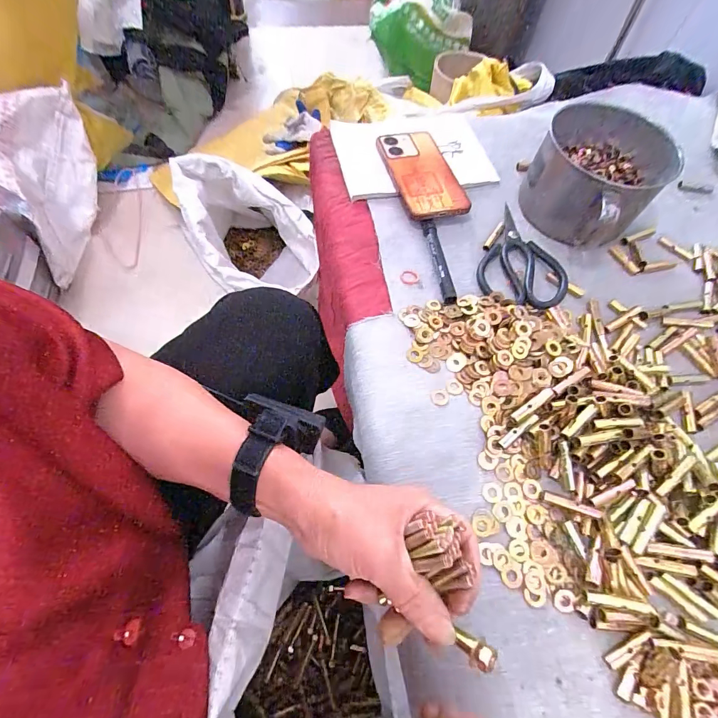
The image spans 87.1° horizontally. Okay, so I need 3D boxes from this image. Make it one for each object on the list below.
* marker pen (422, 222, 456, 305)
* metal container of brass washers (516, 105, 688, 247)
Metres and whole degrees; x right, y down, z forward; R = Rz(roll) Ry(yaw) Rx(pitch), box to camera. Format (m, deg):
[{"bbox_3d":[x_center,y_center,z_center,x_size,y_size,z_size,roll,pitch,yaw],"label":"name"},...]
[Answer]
[{"bbox_3d":[0.091,-0.111,0.426,0.014,0.013,0.111,-8,63,-6],"label":"marker pen"},{"bbox_3d":[0.271,-0.215,0.452,0.154,0.091,0.140,-36,69,-19],"label":"metal container of brass washers"}]

